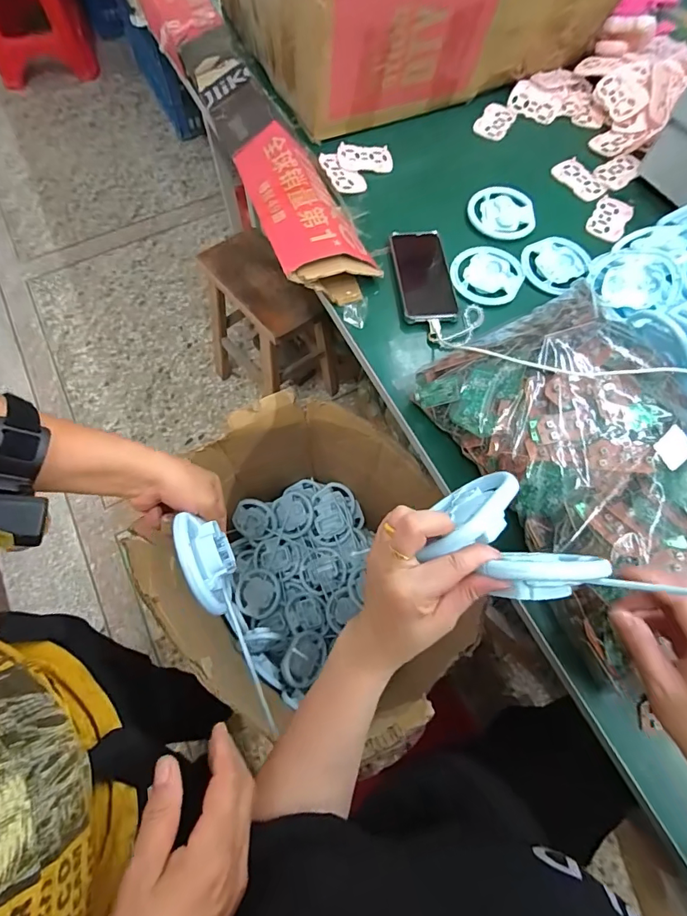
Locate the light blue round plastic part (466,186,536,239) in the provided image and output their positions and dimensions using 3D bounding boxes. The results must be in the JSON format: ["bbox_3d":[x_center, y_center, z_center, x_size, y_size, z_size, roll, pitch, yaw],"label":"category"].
[{"bbox_3d":[0.252,-0.393,0.718,0.107,0.011,0.103,0,68,-1],"label":"light blue round plastic part"}]

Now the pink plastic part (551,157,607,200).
[{"bbox_3d":[0.405,-0.475,0.767,0.057,0.005,0.094,-29,71,-12],"label":"pink plastic part"}]

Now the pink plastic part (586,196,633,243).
[{"bbox_3d":[0.435,-0.393,0.730,0.057,0.011,0.104,29,70,10],"label":"pink plastic part"}]

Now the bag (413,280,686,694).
[{"bbox_3d":[0.295,0.002,0.501,0.295,0.121,0.392,-23,70,-10],"label":"bag"}]

